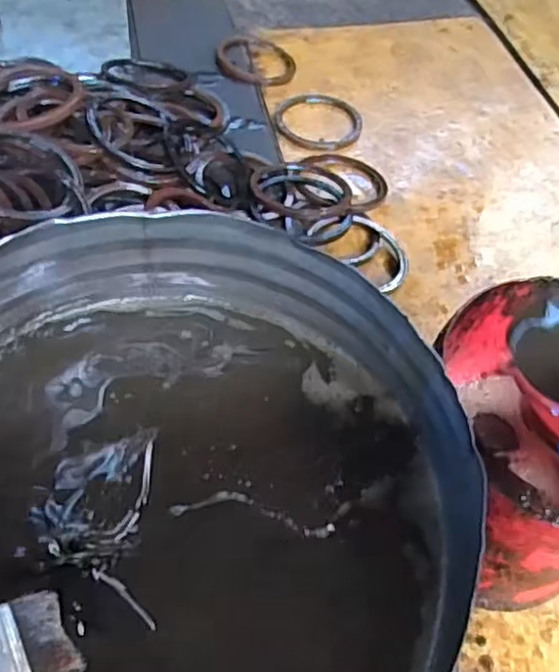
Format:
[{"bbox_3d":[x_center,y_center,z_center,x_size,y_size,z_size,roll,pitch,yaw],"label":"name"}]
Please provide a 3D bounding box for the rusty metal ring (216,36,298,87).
[{"bbox_3d":[-0.058,-0.704,1.699,0.197,0.045,0.213,1,53,-2],"label":"rusty metal ring"}]

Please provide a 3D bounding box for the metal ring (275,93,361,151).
[{"bbox_3d":[0.092,-0.499,1.571,0.196,0.021,0.215,1,53,-2],"label":"metal ring"}]

